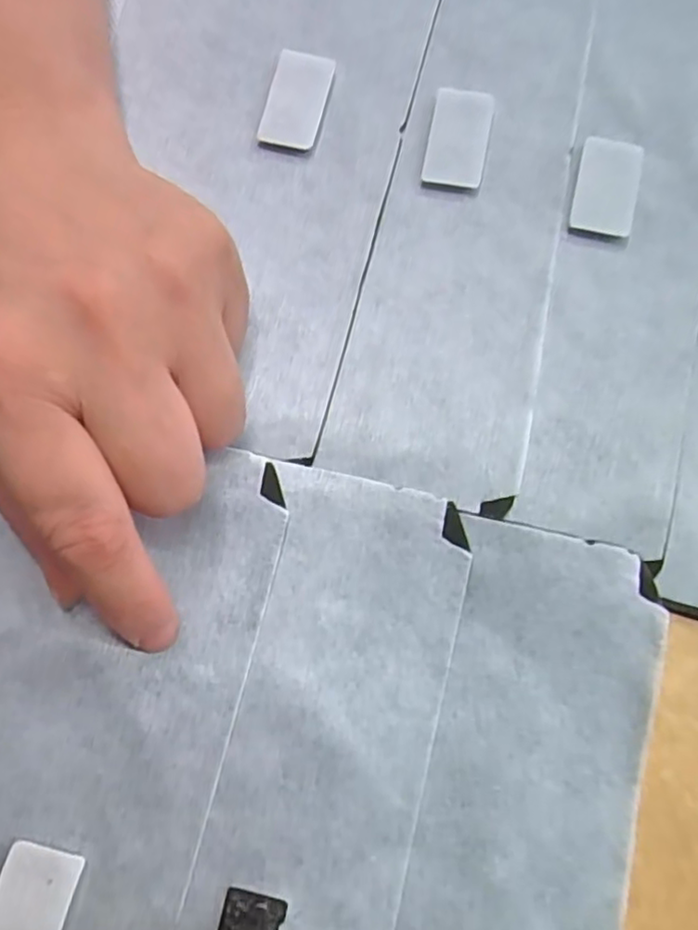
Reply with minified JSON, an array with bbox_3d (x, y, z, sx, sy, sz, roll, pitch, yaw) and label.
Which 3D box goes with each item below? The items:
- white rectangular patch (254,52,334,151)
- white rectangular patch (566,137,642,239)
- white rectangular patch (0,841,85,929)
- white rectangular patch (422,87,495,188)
[{"bbox_3d":[-0.017,-0.119,0.211,0.018,0.006,0.034,14,77,2],"label":"white rectangular patch"},{"bbox_3d":[0.083,-0.089,0.207,0.019,0.004,0.034,14,77,2],"label":"white rectangular patch"},{"bbox_3d":[-0.081,0.113,0.161,0.019,0.004,0.032,15,77,2],"label":"white rectangular patch"},{"bbox_3d":[0.035,-0.106,0.210,0.019,0.004,0.034,11,77,1],"label":"white rectangular patch"}]

